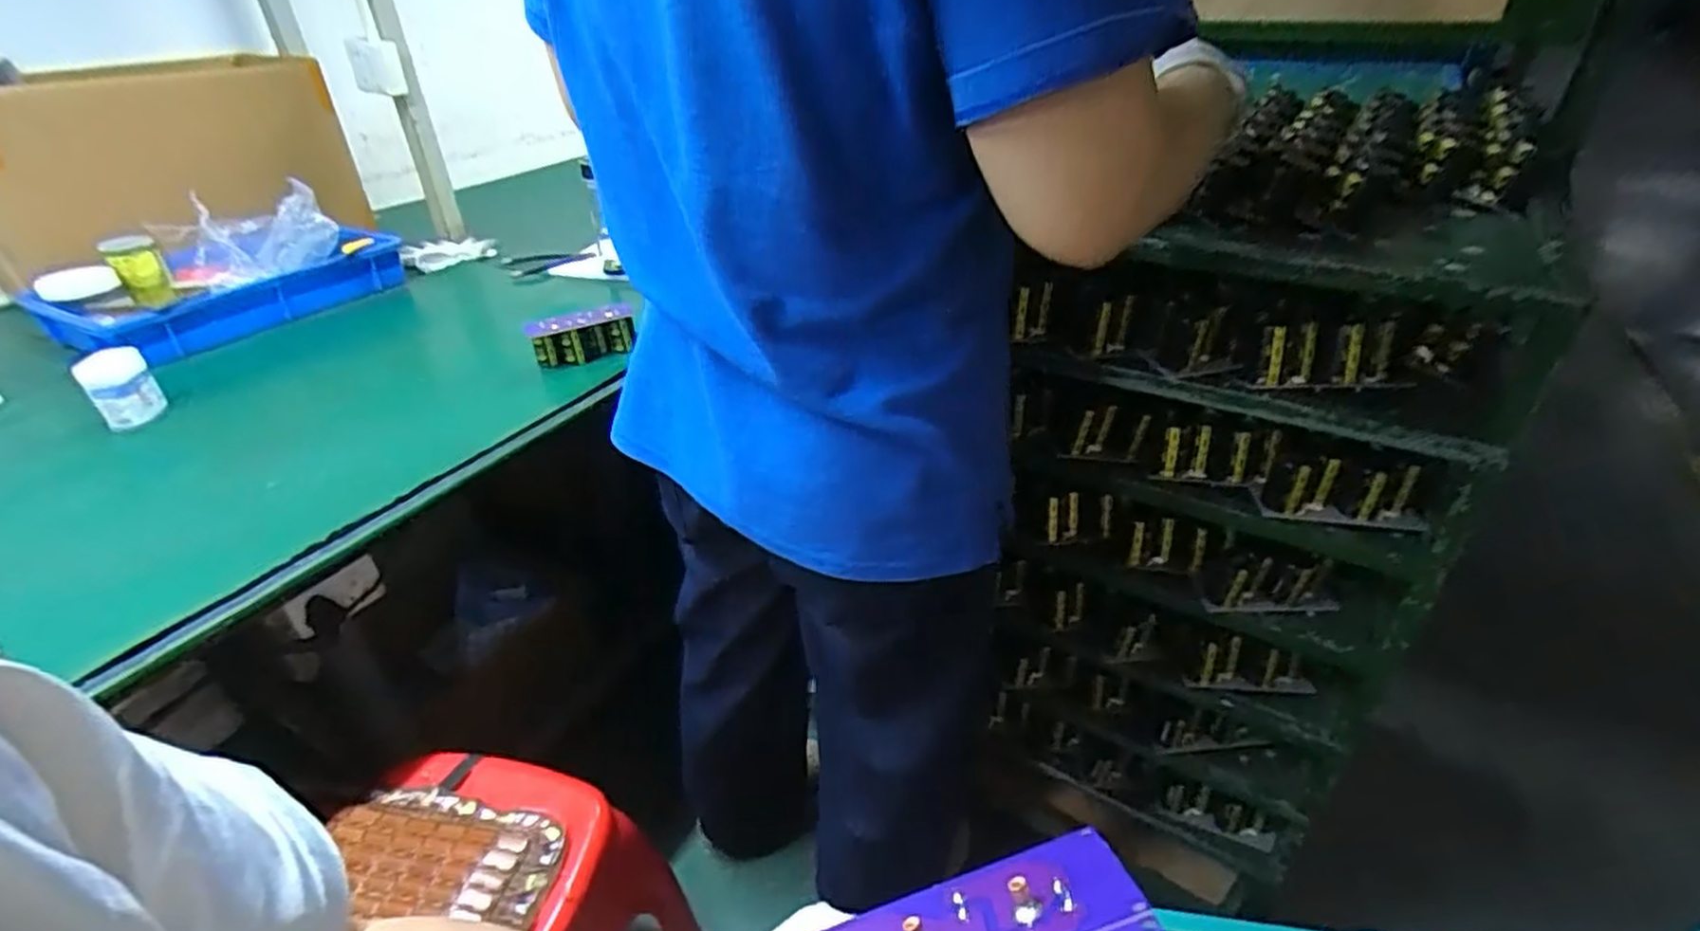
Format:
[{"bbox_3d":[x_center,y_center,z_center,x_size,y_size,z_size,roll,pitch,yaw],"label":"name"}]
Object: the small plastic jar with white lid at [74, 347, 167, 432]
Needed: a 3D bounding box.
[{"bbox_3d":[-0.878,-0.093,0.901,0.062,0.084,0.055,-28,40,-33],"label":"small plastic jar with white lid"}]

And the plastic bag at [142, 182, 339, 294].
[{"bbox_3d":[-0.973,-0.370,1.208,0.175,0.112,0.209,24,41,35],"label":"plastic bag"}]

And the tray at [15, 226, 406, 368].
[{"bbox_3d":[-0.995,-0.291,1.212,0.236,0.093,0.453,15,36,25],"label":"tray"}]

